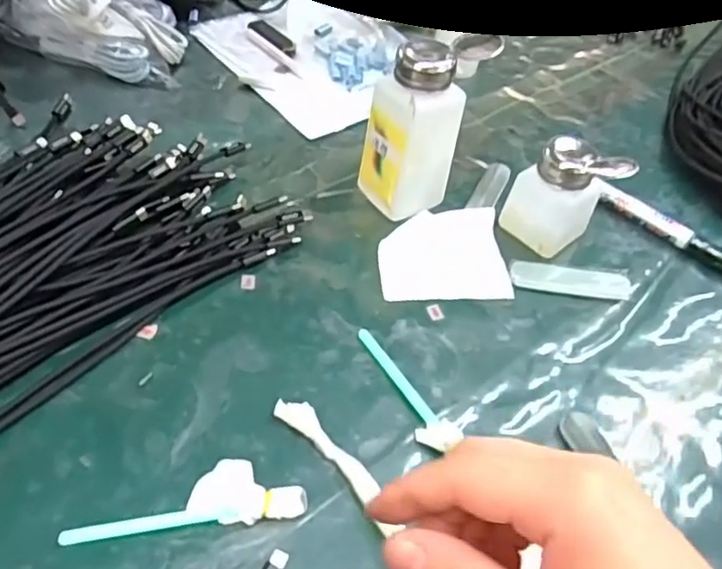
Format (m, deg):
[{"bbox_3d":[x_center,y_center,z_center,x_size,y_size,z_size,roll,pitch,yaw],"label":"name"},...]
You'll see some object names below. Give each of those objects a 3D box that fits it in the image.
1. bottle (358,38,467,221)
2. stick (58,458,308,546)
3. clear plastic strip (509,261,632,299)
[{"bbox_3d":[0.037,-0.111,0.457,0.052,0.126,0.047,-24,56,-25],"label":"bottle"},{"bbox_3d":[-0.088,0.110,0.324,0.117,0.012,0.031,-2,49,-9],"label":"stick"},{"bbox_3d":[0.153,-0.004,0.460,0.087,0.006,0.025,8,48,0],"label":"clear plastic strip"}]

